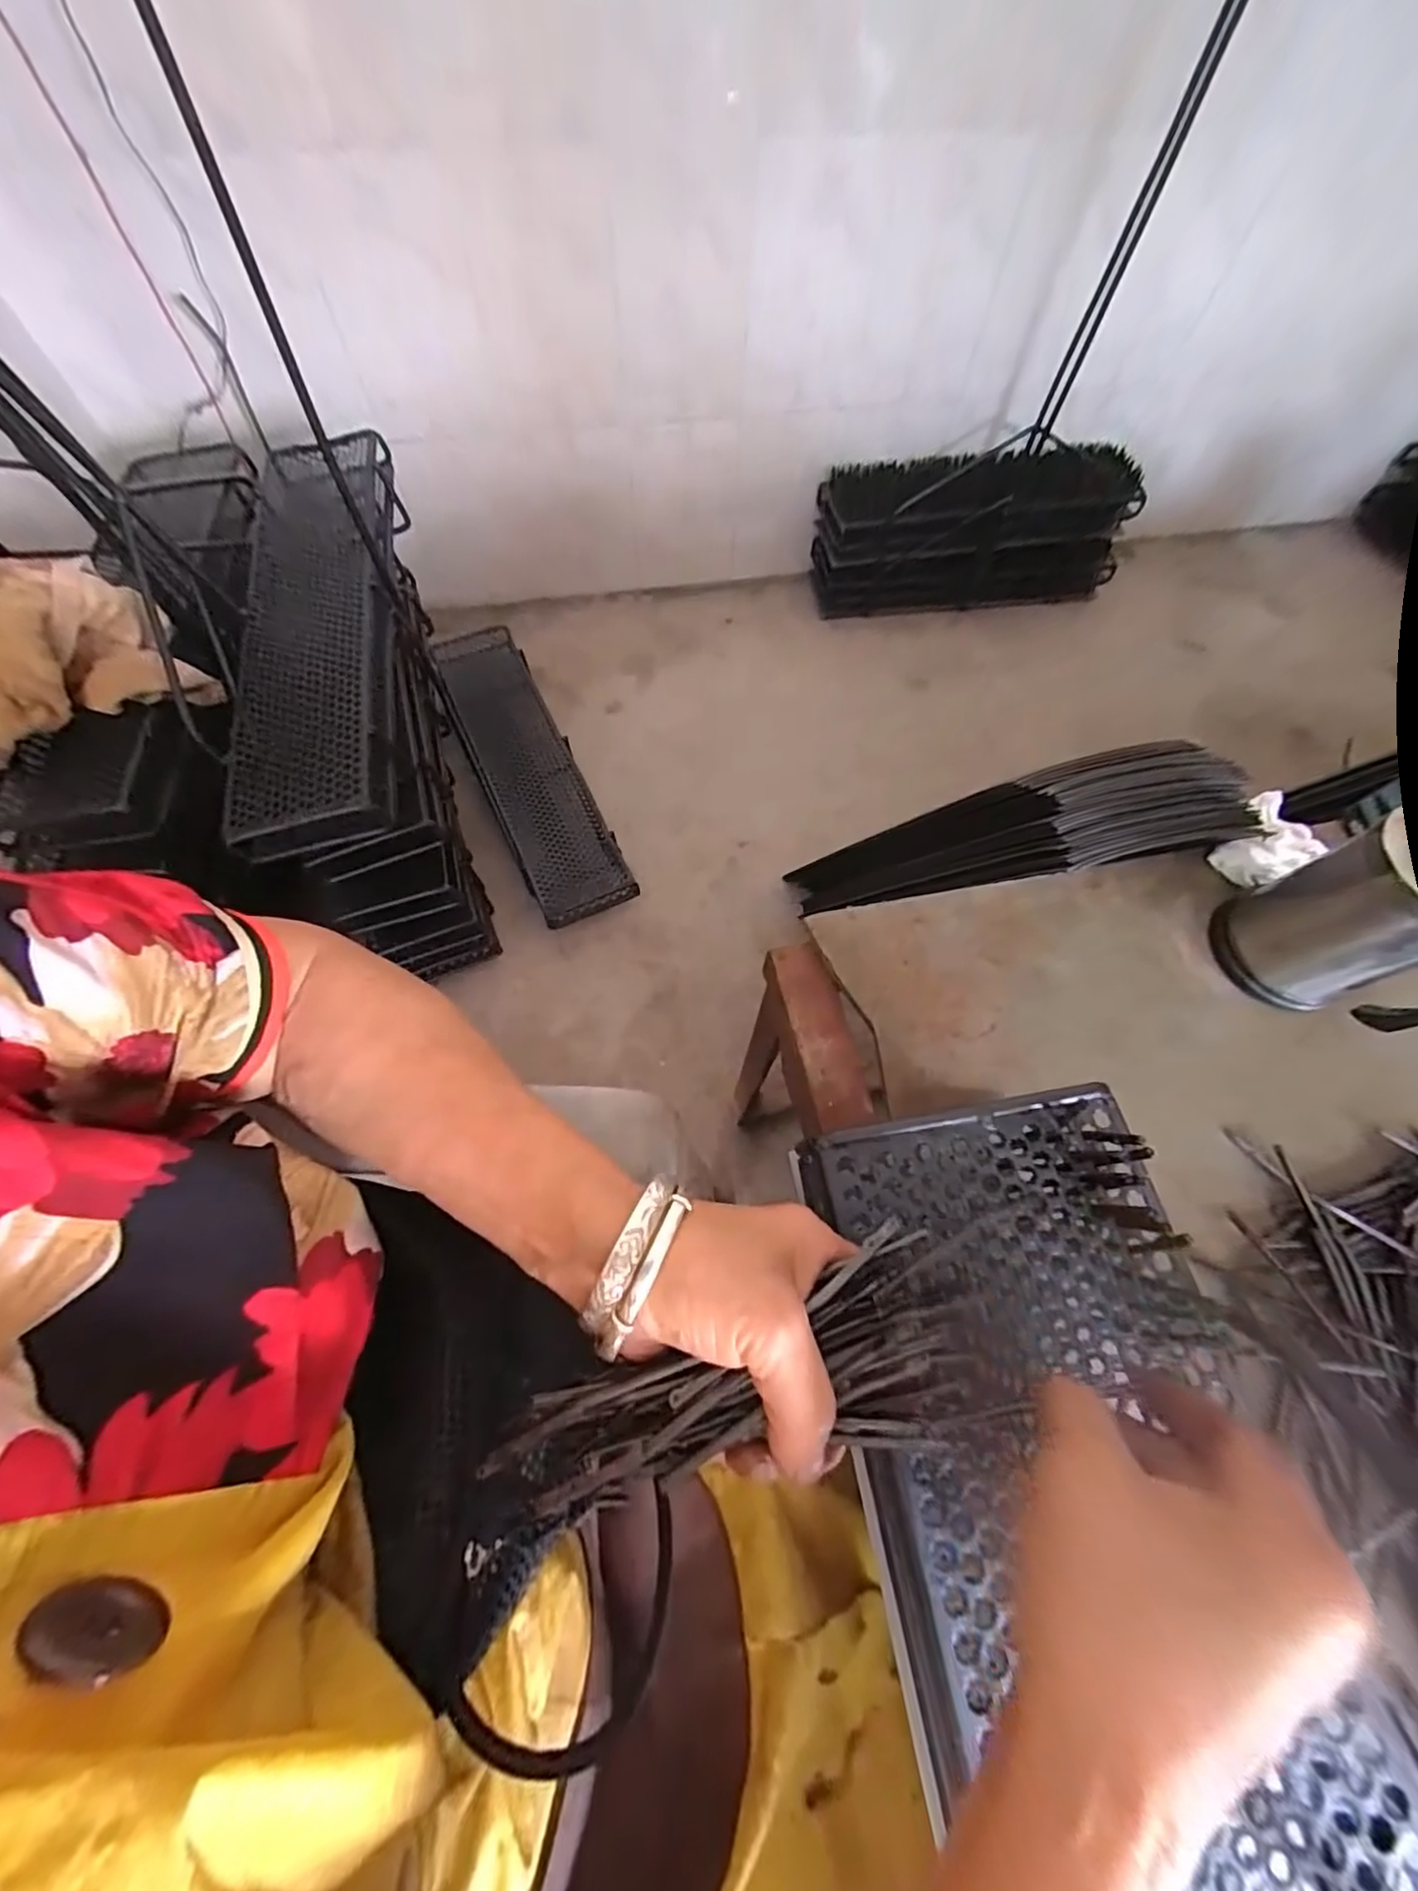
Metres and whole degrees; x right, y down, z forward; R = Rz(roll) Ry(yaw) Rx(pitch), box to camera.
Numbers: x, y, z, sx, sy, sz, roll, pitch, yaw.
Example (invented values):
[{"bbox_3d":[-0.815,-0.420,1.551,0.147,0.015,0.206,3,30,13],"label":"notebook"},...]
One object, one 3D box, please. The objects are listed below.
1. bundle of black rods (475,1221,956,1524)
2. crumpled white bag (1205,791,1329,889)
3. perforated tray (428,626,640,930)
[{"bbox_3d":[0.010,0.158,0.212,0.163,0.031,0.065,-14,67,-8],"label":"bundle of black rods"},{"bbox_3d":[0.389,-0.073,0.425,0.062,0.028,0.053,-31,70,-14],"label":"crumpled white bag"},{"bbox_3d":[-0.313,-0.301,1.042,0.157,0.053,0.602,-27,78,-2],"label":"perforated tray"}]

